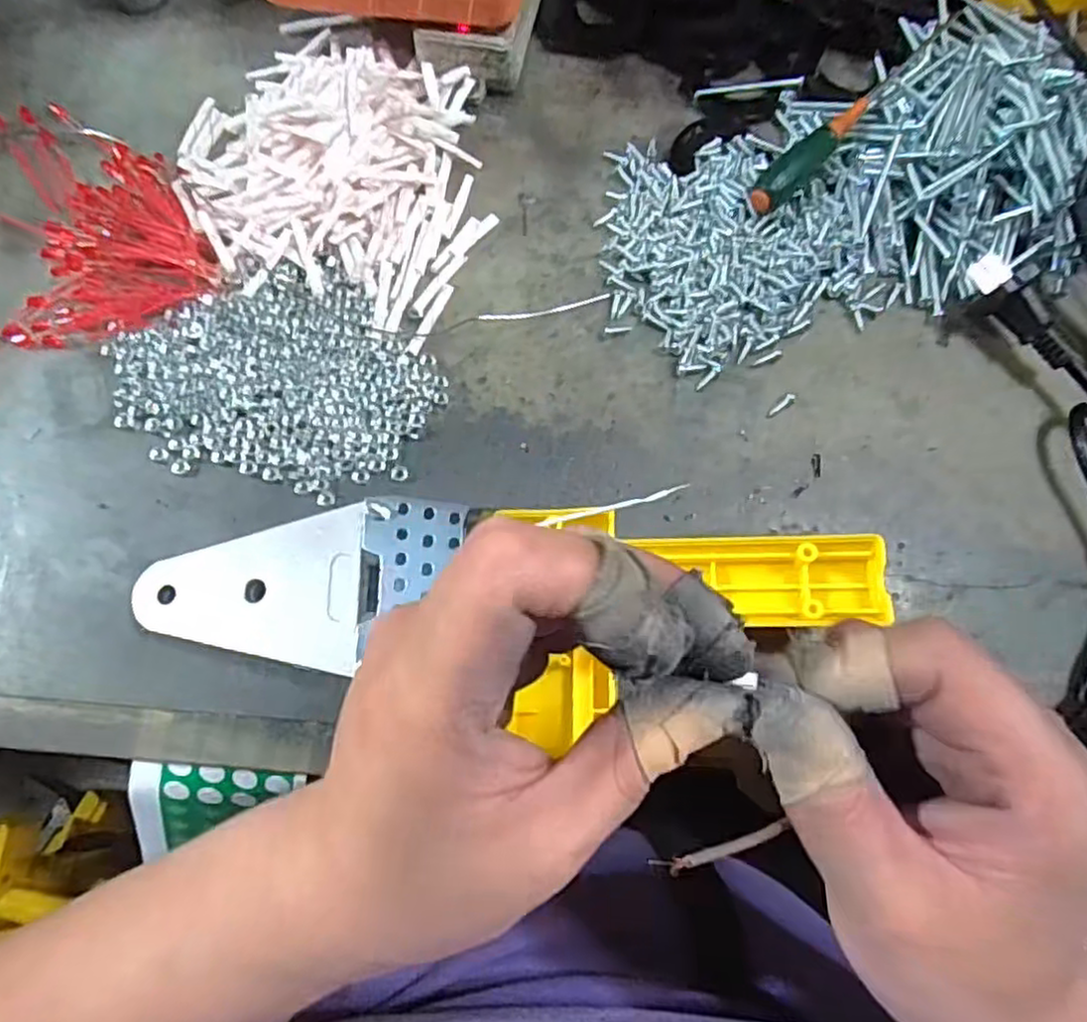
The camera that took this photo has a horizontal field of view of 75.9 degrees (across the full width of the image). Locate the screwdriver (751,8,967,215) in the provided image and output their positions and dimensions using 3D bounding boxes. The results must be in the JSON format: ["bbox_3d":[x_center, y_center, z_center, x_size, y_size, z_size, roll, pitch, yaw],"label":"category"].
[{"bbox_3d":[0.157,-0.195,0.345,0.152,0.019,0.016,-41,80,-12],"label":"screwdriver"}]

